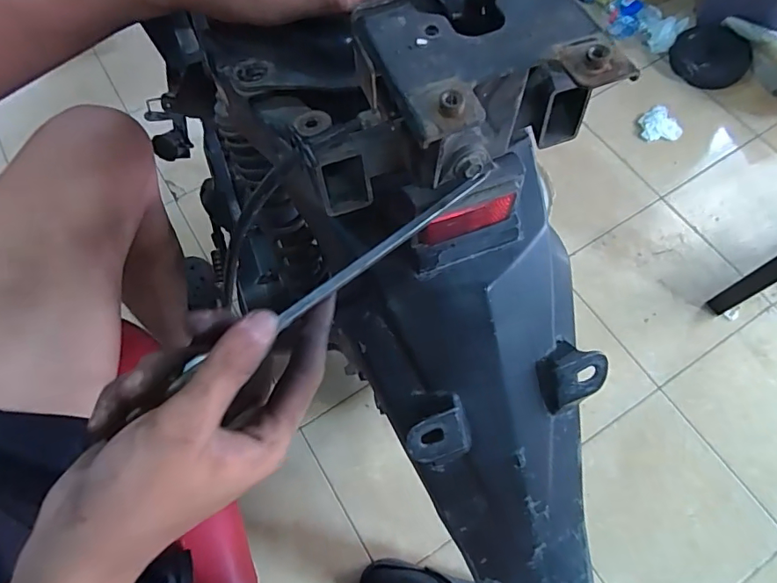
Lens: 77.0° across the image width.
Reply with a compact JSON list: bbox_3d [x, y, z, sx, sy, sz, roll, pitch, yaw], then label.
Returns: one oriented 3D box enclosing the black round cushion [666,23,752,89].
[{"bbox_3d":[0.805,-0.590,1.220,0.176,0.039,0.175,0,68,0],"label":"black round cushion"}]

